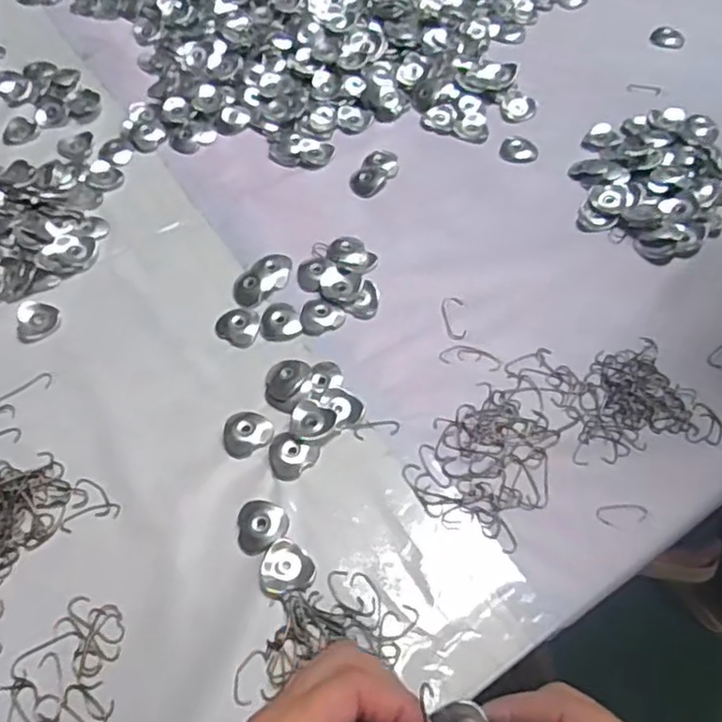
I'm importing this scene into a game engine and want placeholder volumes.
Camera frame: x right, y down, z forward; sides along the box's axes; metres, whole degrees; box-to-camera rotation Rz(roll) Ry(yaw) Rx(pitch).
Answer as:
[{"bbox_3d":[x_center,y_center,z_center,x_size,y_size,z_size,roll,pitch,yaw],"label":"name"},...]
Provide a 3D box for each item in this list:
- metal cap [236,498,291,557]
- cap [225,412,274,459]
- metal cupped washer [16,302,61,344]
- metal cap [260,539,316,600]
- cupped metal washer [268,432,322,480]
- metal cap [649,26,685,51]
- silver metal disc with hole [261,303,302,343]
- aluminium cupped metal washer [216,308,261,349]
[{"bbox_3d":[-0.071,0.115,0.471,0.035,0.004,0.038,-1,58,1],"label":"metal cap"},{"bbox_3d":[-0.087,0.054,0.514,0.037,0.005,0.034,-1,58,1],"label":"cap"},{"bbox_3d":[-0.272,-0.034,0.570,0.034,0.005,0.038,-9,58,-4],"label":"metal cupped washer"},{"bbox_3d":[-0.051,0.138,0.454,0.035,0.007,0.036,-1,58,1],"label":"metal cap"},{"bbox_3d":[-0.052,0.071,0.499,0.034,0.005,0.033,18,60,12],"label":"cupped metal washer"},{"bbox_3d":[0.354,-0.374,0.779,0.038,0.010,0.038,-1,58,1],"label":"metal cap"},{"bbox_3d":[-0.067,-0.032,0.566,0.033,0.005,0.036,-1,58,1],"label":"silver metal disc with hole"},{"bbox_3d":[-0.102,-0.029,0.564,0.036,0.004,0.035,-1,58,1],"label":"aluminium cupped metal washer"}]

